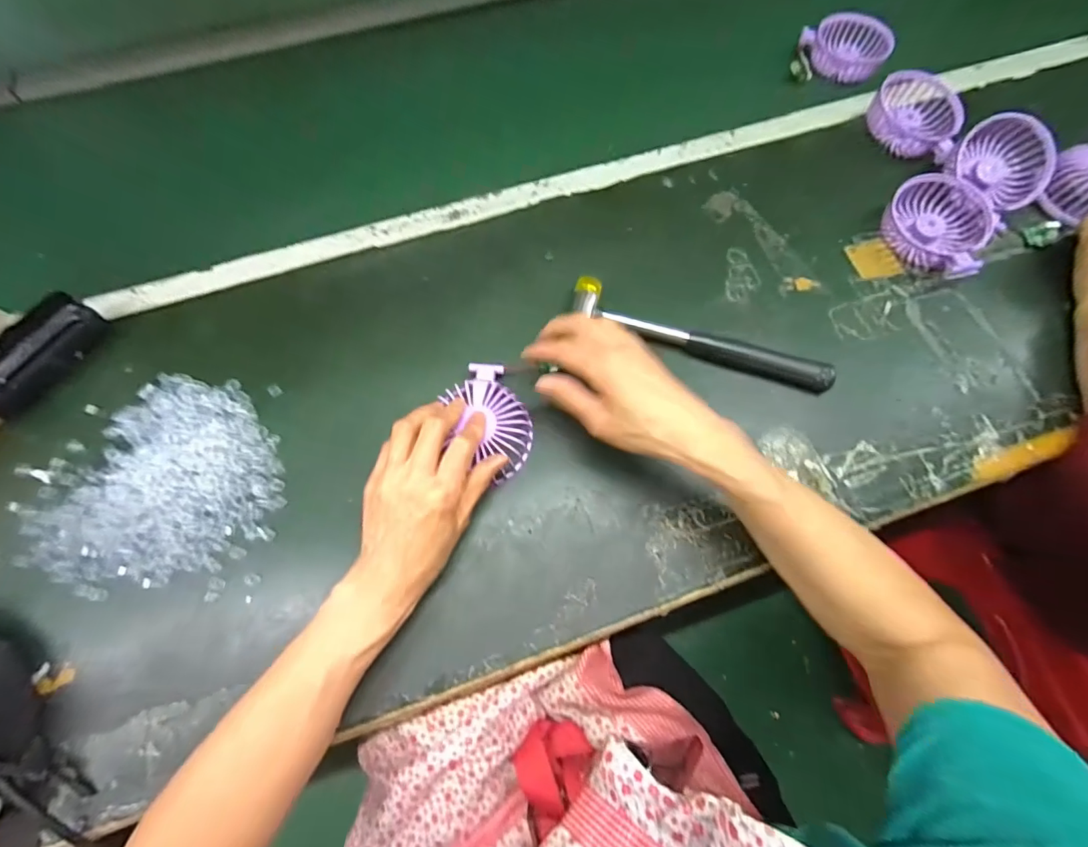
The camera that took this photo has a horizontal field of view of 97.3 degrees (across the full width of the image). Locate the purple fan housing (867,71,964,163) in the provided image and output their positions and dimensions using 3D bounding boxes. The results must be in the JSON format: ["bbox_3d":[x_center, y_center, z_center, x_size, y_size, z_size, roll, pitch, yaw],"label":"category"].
[{"bbox_3d":[0.408,-0.339,0.531,0.094,0.034,0.101,30,72,11],"label":"purple fan housing"}]

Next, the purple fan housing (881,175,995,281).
[{"bbox_3d":[0.395,-0.197,0.478,0.093,0.030,0.103,-37,73,-13],"label":"purple fan housing"}]

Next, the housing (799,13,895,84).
[{"bbox_3d":[0.379,-0.472,0.601,0.102,0.035,0.074,39,74,14],"label":"housing"}]

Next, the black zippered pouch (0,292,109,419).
[{"bbox_3d":[-0.442,-0.060,0.414,0.046,0.032,0.113,33,72,12],"label":"black zippered pouch"}]

